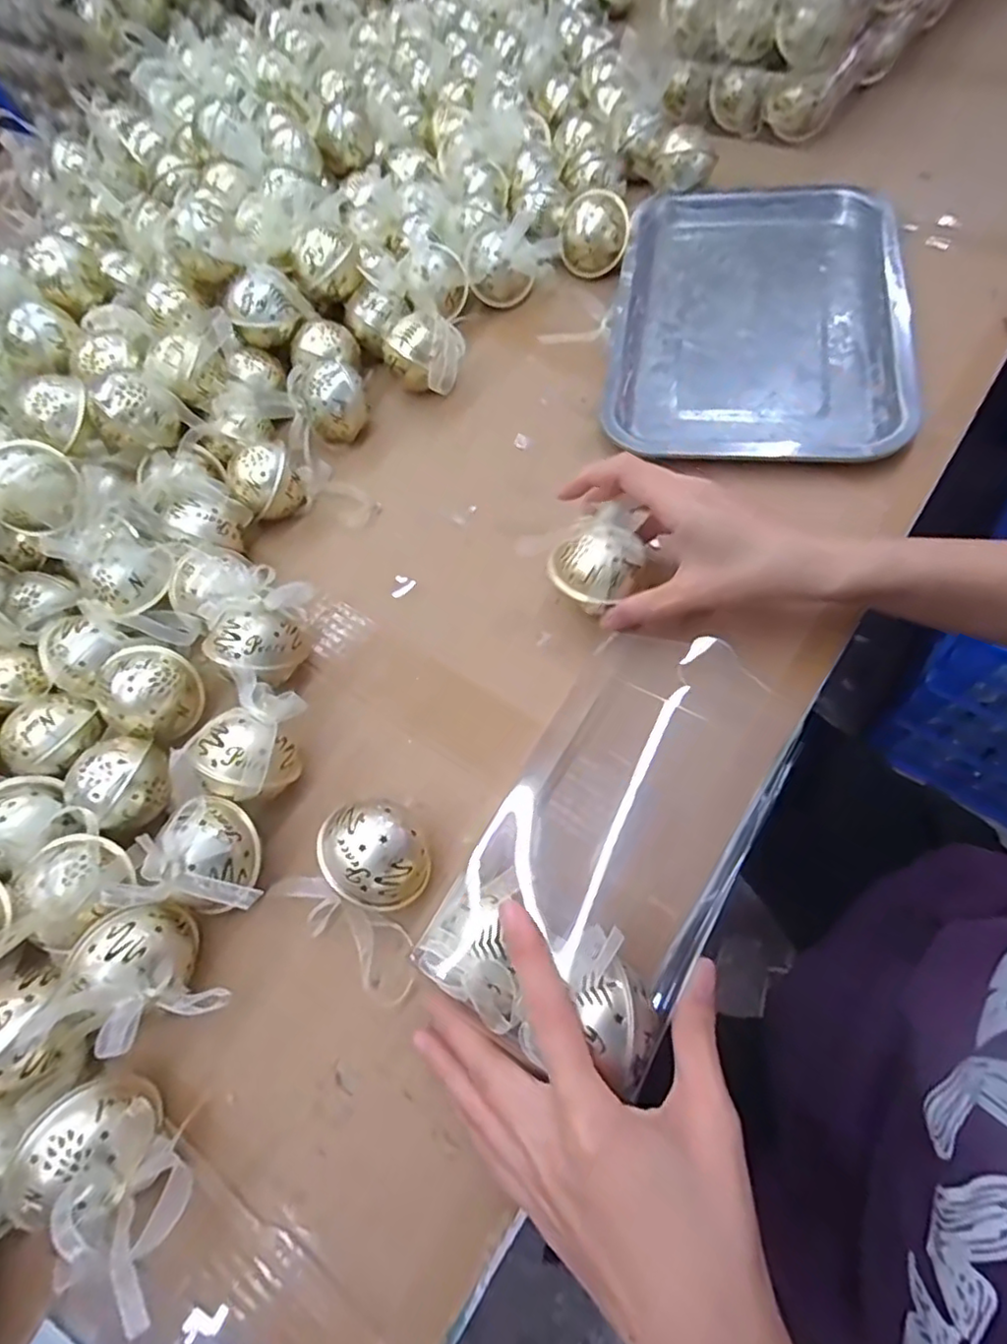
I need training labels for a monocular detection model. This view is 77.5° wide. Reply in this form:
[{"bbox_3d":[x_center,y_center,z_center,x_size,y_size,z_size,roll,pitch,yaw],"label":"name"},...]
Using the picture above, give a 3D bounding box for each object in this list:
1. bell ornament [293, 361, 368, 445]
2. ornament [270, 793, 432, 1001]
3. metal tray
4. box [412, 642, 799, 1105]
[{"bbox_3d":[-0.130,-0.206,0.482,0.051,0.045,0.042,-23,63,-3],"label":"bell ornament"},{"bbox_3d":[-0.067,0.110,0.320,0.083,0.049,0.076,0,67,1],"label":"ornament"},{"bbox_3d":[0.196,-0.281,0.488,0.212,0.037,0.312,11,67,5],"label":"metal tray"},{"bbox_3d":[0.066,0.073,0.320,0.121,0.061,0.225,29,70,13],"label":"box"}]

